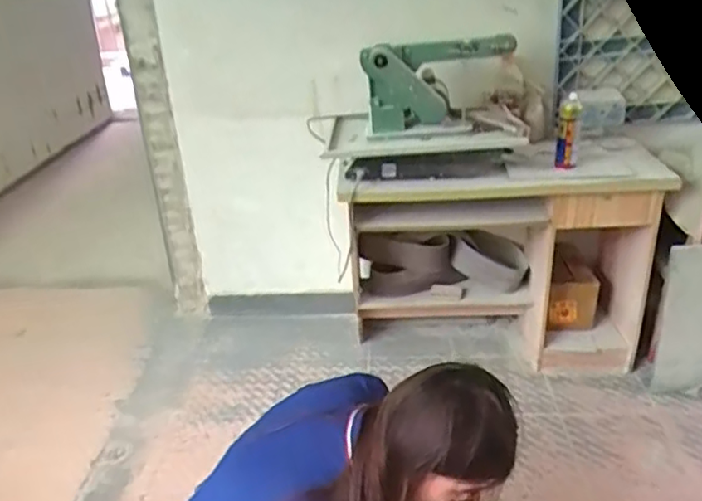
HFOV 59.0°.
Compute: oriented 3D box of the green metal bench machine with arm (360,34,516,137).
[{"bbox_3d":[0.251,-0.460,1.766,0.418,0.256,0.121,-3,26,1],"label":"green metal bench machine with arm"}]

